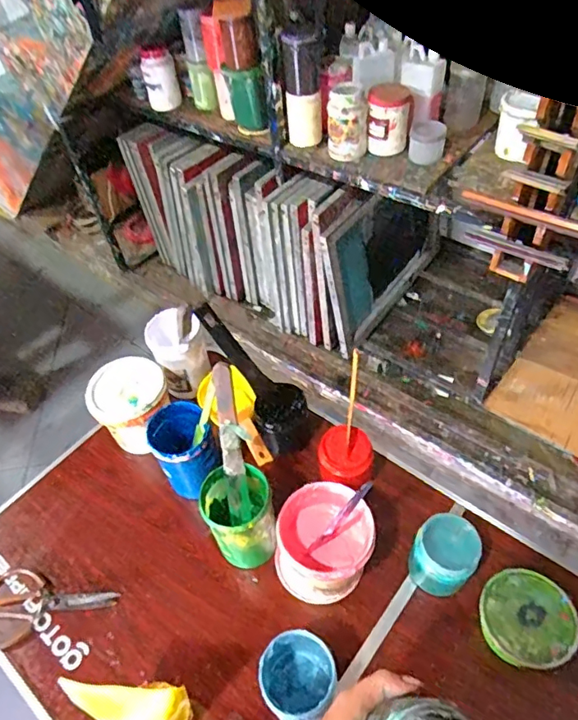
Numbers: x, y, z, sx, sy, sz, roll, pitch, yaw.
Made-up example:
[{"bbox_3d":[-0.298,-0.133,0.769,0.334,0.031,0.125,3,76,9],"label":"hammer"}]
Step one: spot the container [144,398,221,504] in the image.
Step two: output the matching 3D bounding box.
[{"bbox_3d":[-0.163,0.144,0.838,0.090,0.120,0.098,-33,54,-21],"label":"container"}]

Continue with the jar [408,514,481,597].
[{"bbox_3d":[0.212,0.272,0.722,0.079,0.098,0.082,-3,50,3],"label":"jar"}]

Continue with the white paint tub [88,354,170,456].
[{"bbox_3d":[-0.269,0.082,0.915,0.123,0.134,0.124,-3,50,3],"label":"white paint tub"}]

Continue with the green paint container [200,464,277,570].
[{"bbox_3d":[-0.070,0.229,0.764,0.094,0.144,0.098,-3,50,3],"label":"green paint container"}]

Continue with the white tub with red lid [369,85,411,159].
[{"bbox_3d":[0.258,-0.610,1.338,0.097,0.142,0.096,-3,50,3],"label":"white tub with red lid"}]

